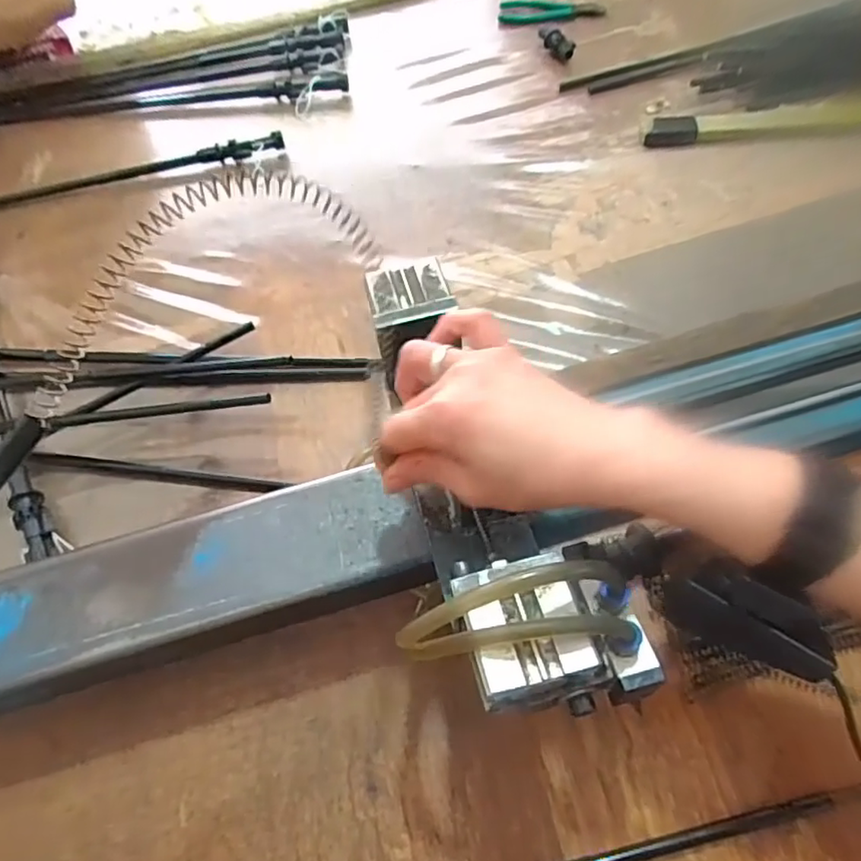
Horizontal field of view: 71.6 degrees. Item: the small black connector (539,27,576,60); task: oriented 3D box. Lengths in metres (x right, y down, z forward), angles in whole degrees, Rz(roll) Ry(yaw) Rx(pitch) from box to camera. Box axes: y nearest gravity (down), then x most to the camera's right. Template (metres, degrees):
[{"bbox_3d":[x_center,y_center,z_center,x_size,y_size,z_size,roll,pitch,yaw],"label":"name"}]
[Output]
[{"bbox_3d":[0.169,-0.522,0.803,0.057,0.016,0.026,44,70,9],"label":"small black connector"}]

